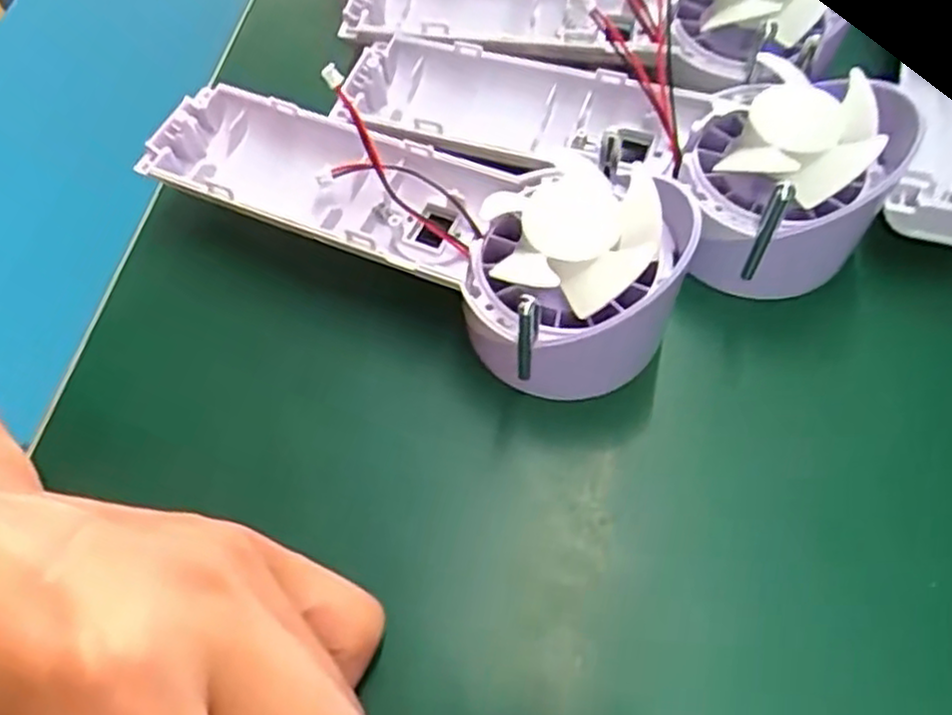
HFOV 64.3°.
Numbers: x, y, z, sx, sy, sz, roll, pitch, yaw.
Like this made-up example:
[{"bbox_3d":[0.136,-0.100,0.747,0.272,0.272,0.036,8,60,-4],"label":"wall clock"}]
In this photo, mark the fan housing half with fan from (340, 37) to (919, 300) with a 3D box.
[{"bbox_3d":[0.043,-0.078,0.247,0.173,0.042,0.070,25,65,16],"label":"fan housing half with fan"}]

